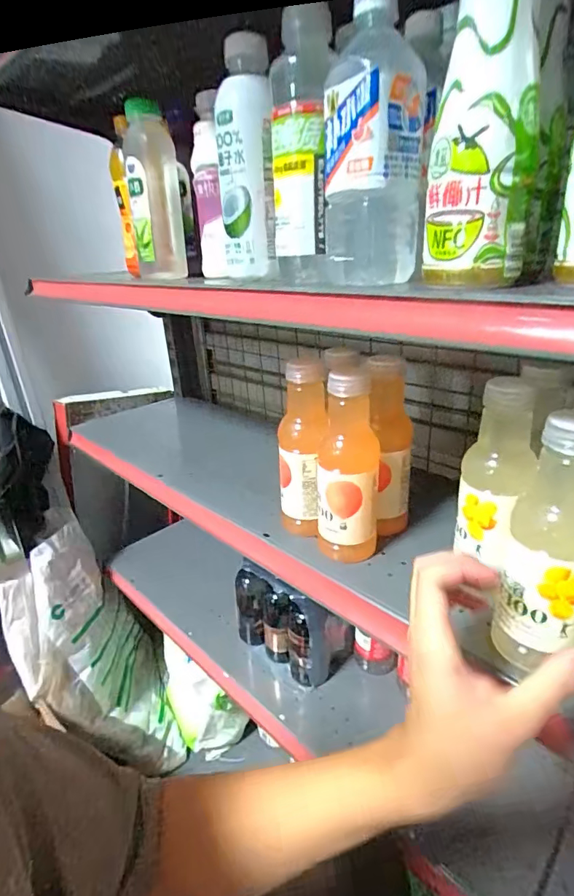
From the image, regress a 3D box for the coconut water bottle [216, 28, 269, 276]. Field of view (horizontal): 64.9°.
[{"bbox_3d":[-0.043,-0.273,0.459,0.053,0.178,0.061,-6,23,-7],"label":"coconut water bottle"}]

